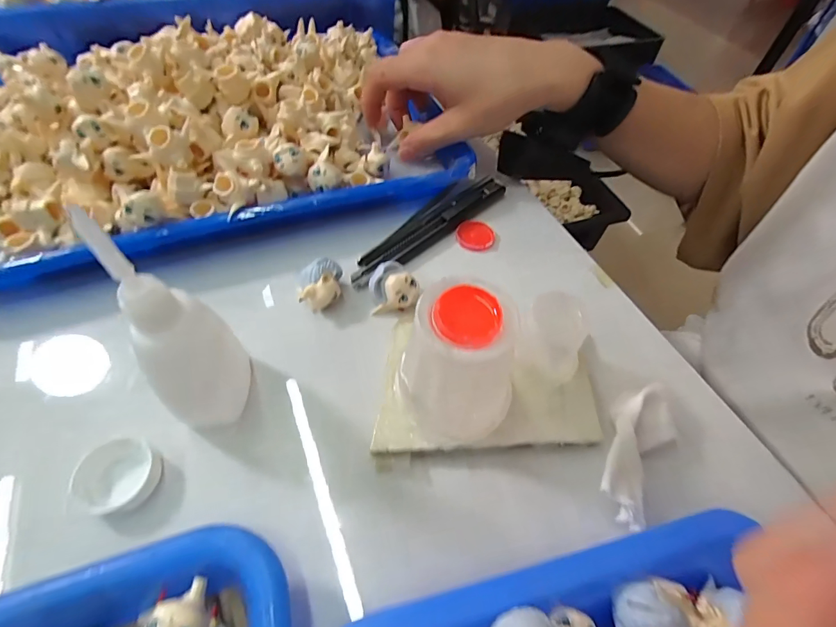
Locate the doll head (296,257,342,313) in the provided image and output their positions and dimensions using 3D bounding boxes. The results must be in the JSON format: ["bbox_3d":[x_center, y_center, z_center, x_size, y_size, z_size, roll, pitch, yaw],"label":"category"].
[{"bbox_3d":[-0.055,-0.015,0.231,0.024,0.023,0.021,-9,56,-10],"label":"doll head"}]

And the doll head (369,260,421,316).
[{"bbox_3d":[-0.013,-0.015,0.233,0.027,0.020,0.024,6,55,1],"label":"doll head"}]

